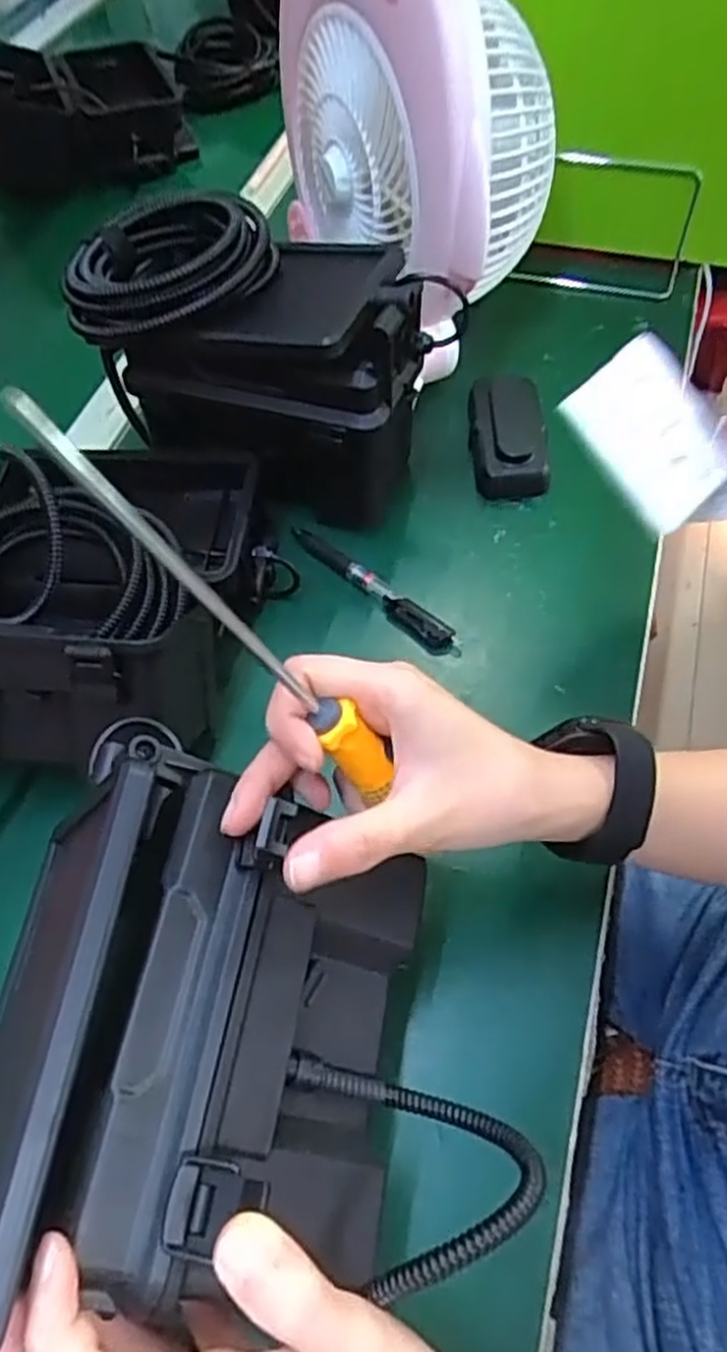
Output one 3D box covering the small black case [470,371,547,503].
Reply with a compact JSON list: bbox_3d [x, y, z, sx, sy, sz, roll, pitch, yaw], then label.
[{"bbox_3d":[0.103,-0.176,0.562,0.052,0.024,0.108,0,58,4],"label":"small black case"}]

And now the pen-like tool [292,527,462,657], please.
[{"bbox_3d":[0.005,-0.059,0.506,0.018,0.007,0.141,-41,64,-20],"label":"pen-like tool"}]

